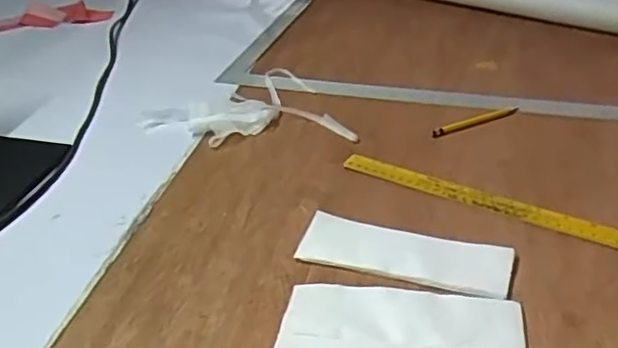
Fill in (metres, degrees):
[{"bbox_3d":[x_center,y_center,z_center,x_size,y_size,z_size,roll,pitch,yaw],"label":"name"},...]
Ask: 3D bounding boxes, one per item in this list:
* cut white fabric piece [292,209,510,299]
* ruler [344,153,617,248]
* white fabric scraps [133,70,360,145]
[{"bbox_3d":[0.084,0.070,0.544,0.181,0.006,0.060,9,39,17],"label":"cut white fabric piece"},{"bbox_3d":[0.173,0.026,0.603,0.307,0.006,0.023,17,53,29],"label":"ruler"},{"bbox_3d":[-0.080,-0.093,0.796,0.264,0.021,0.184,-2,35,5],"label":"white fabric scraps"}]

